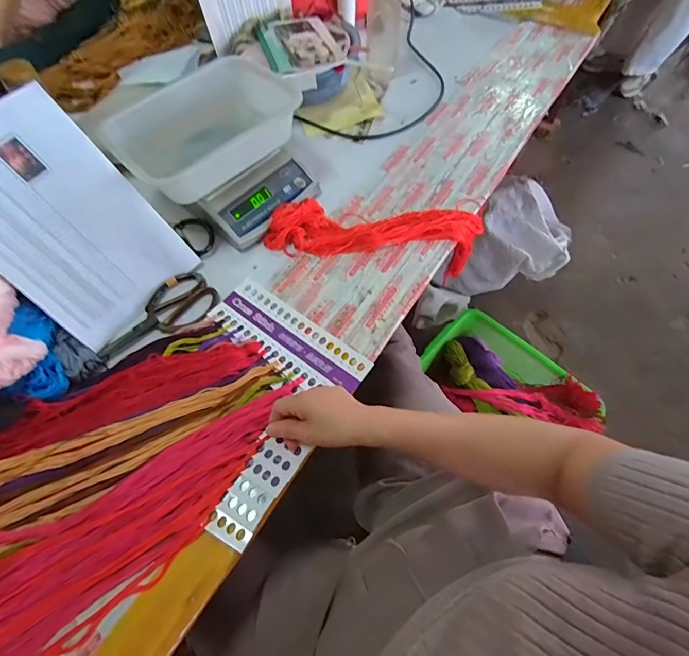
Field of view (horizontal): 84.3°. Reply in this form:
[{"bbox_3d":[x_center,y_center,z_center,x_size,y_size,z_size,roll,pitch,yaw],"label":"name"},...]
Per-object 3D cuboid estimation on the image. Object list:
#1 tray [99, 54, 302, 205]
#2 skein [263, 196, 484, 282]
[{"bbox_3d":[-0.235,-0.336,0.627,0.277,0.079,0.211,-35,68,-16],"label":"tray"},{"bbox_3d":[0.050,-0.143,0.670,0.356,0.117,0.097,3,63,1],"label":"skein"}]

